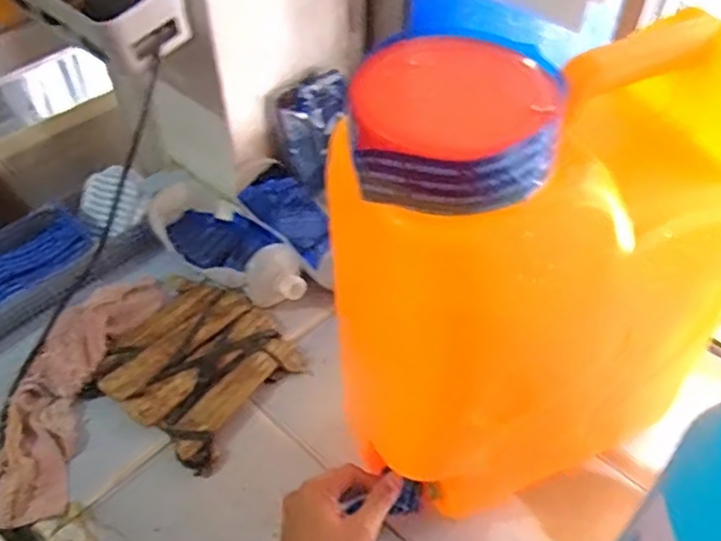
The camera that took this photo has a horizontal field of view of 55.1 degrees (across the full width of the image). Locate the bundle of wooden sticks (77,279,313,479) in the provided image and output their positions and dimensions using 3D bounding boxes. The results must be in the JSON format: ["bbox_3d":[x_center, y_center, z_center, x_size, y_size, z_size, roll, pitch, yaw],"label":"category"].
[{"bbox_3d":[-0.186,0.099,0.777,0.192,0.024,0.192,24,53,21],"label":"bundle of wooden sticks"}]

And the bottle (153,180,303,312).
[{"bbox_3d":[-0.168,-0.030,0.866,0.105,0.077,0.254,-34,56,-26],"label":"bottle"}]

